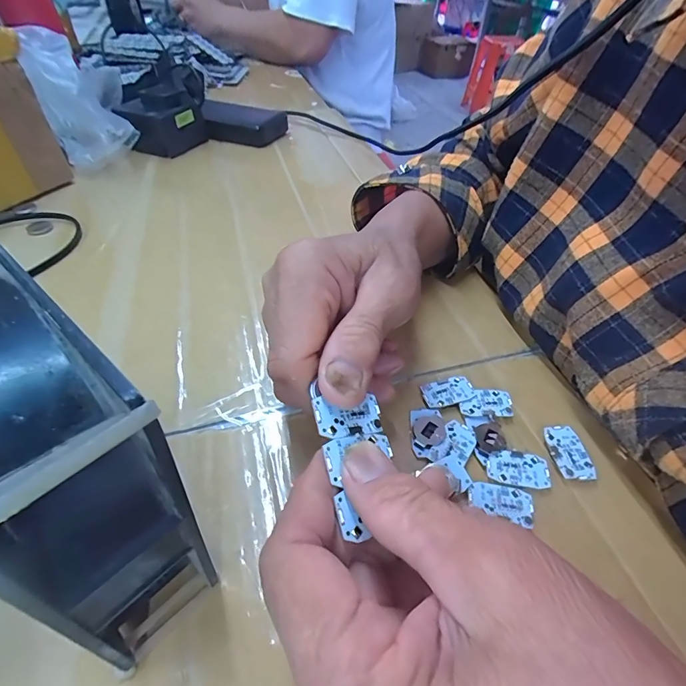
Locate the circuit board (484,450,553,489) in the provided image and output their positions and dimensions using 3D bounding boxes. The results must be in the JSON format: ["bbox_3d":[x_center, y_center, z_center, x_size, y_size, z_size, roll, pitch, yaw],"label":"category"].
[{"bbox_3d":[0.088,0.063,0.195,0.030,0.004,0.018,3,44,0],"label":"circuit board"}]

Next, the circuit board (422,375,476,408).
[{"bbox_3d":[0.062,0.028,0.228,0.029,0.004,0.017,-11,45,-14],"label":"circuit board"}]

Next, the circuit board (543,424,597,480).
[{"bbox_3d":[0.118,0.058,0.206,0.019,0.008,0.029,-1,44,-4],"label":"circuit board"}]

